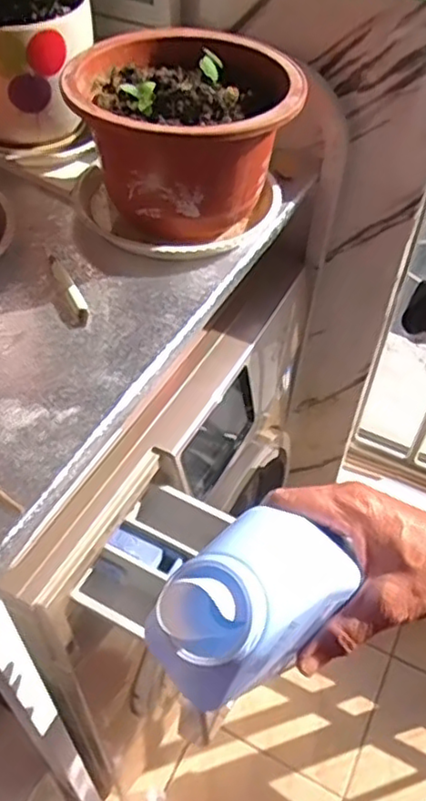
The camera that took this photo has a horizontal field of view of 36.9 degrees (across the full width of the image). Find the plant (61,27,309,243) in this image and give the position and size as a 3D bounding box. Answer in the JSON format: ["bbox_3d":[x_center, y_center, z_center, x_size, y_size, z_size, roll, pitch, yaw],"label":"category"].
[{"bbox_3d":[-0.027,-0.271,0.694,0.221,0.164,0.216,9,48,6],"label":"plant"}]

